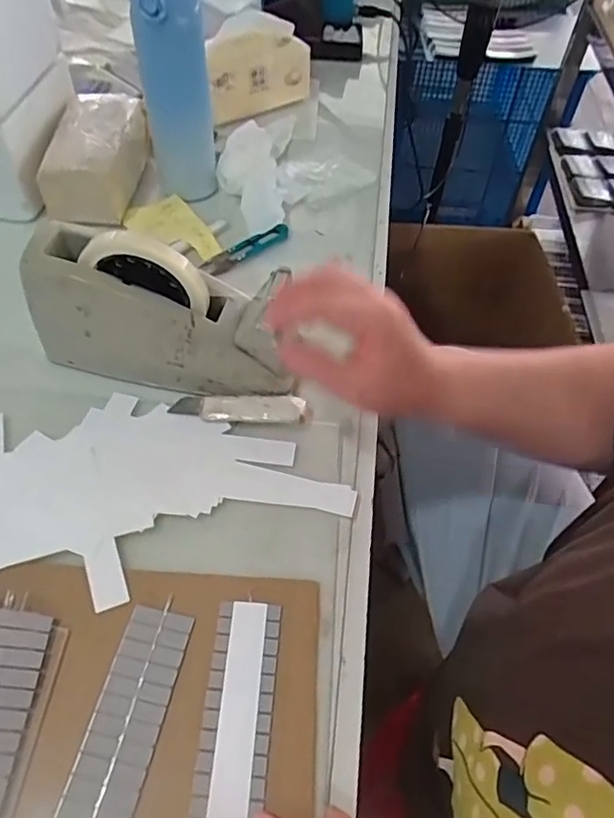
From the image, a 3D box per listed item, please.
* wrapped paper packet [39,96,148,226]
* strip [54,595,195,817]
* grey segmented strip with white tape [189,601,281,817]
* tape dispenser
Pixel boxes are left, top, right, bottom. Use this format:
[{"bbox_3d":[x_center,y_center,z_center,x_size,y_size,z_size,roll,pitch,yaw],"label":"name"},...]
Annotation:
[{"bbox_3d":[-0.217,-0.269,0.625,0.086,0.067,0.142,6,53,1],"label":"wrapped paper packet"},{"bbox_3d":[-0.103,0.177,0.337,0.040,0.004,0.124,10,54,4],"label":"strip"},{"bbox_3d":[-0.040,0.176,0.343,0.041,0.004,0.123,6,53,1],"label":"grey segmented strip with white tape"},{"bbox_3d":[-0.111,-0.081,0.457,0.198,0.121,0.065,11,54,5],"label":"tape dispenser"}]

